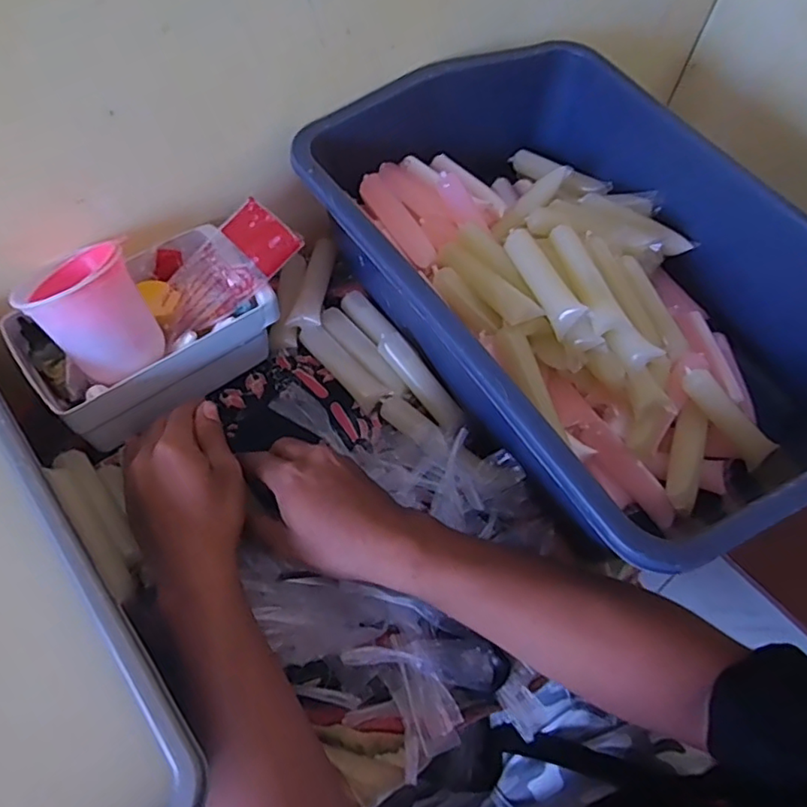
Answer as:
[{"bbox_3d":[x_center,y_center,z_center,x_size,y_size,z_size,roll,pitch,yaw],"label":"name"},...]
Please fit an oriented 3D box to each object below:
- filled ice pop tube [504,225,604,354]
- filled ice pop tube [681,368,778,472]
[{"bbox_3d":[0.123,-0.097,0.498,0.029,0.033,0.122,-20,63,-14],"label":"filled ice pop tube"},{"bbox_3d":[0.285,0.013,0.520,0.113,0.024,0.020,45,64,-11],"label":"filled ice pop tube"}]

